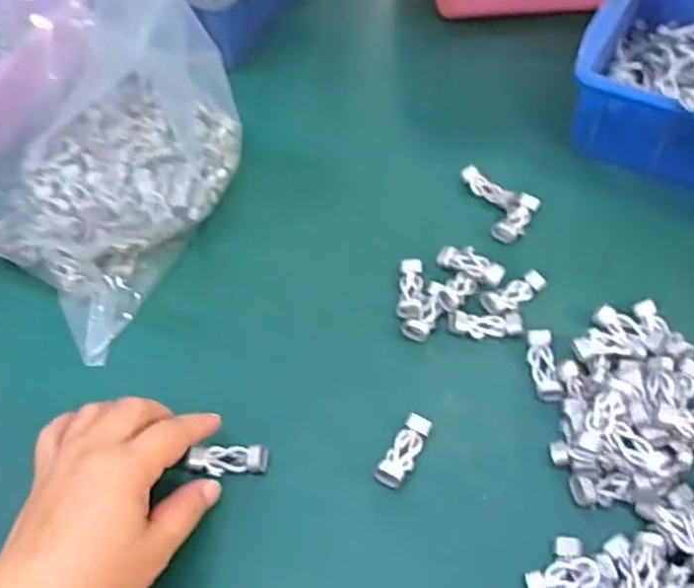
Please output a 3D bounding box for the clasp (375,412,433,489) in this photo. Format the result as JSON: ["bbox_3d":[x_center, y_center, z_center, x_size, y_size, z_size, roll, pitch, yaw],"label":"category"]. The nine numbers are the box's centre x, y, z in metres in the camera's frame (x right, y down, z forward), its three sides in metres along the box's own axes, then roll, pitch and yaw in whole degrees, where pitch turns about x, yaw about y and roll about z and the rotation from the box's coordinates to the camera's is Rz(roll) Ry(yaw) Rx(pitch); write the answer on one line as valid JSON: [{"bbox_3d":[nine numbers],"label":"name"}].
[{"bbox_3d":[0.032,0.089,0.387,0.016,0.009,0.045,27,62,18],"label":"clasp"}]

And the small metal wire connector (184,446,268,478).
[{"bbox_3d":[-0.067,0.094,0.388,0.043,0.009,0.016,-1,57,-2],"label":"small metal wire connector"}]

